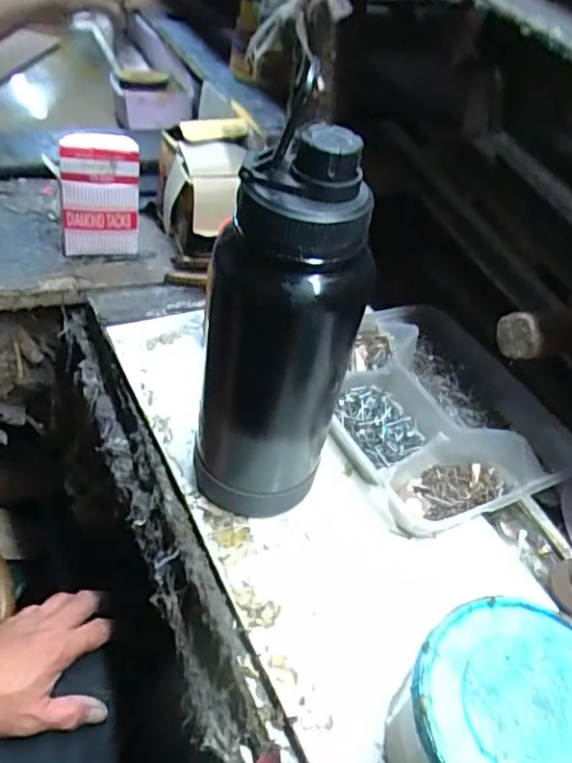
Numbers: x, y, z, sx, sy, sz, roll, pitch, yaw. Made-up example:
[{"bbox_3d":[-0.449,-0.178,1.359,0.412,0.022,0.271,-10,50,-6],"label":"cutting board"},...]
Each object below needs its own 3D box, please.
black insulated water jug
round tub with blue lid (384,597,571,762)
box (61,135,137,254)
[{"bbox_3d":[-0.006,-0.014,0.358,0.068,0.251,0.068,28,48,19],"label":"black insulated water jug"},{"bbox_3d":[0.108,0.178,0.310,0.104,0.081,0.096,4,44,-4],"label":"round tub with blue lid"},{"bbox_3d":[-0.191,-0.189,0.626,0.078,0.120,0.040,-5,46,-13],"label":"box"}]

